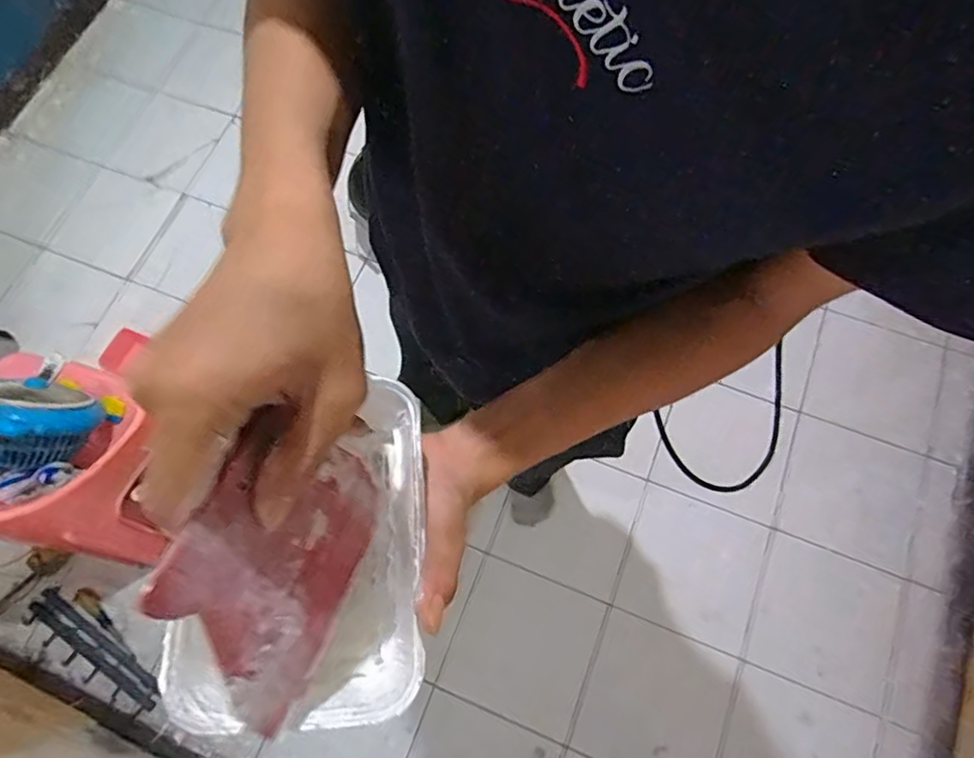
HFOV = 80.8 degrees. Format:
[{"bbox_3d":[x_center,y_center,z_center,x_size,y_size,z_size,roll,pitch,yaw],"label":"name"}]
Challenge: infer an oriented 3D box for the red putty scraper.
[{"bbox_3d":[-0.086,0.073,0.249,0.004,0.105,0.113,-1,42,20],"label":"red putty scraper"}]

